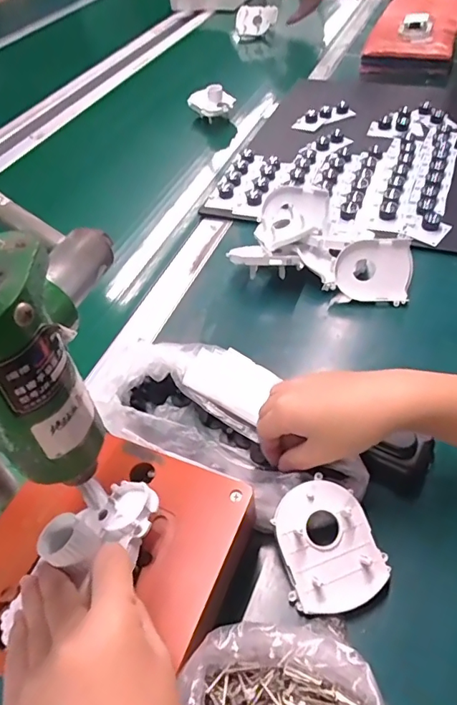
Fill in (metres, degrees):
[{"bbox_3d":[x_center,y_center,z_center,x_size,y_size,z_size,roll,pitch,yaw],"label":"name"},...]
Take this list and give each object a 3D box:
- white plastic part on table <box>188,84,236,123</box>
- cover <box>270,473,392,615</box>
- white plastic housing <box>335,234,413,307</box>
[{"bbox_3d":[-0.034,-0.435,0.839,0.084,0.043,0.049,9,49,14],"label":"white plastic part on table"},{"bbox_3d":[0.067,0.133,0.337,0.069,0.010,0.082,-26,76,-11],"label":"cover"},{"bbox_3d":[0.158,-0.091,0.523,0.078,0.068,0.016,8,10,7],"label":"white plastic housing"}]

